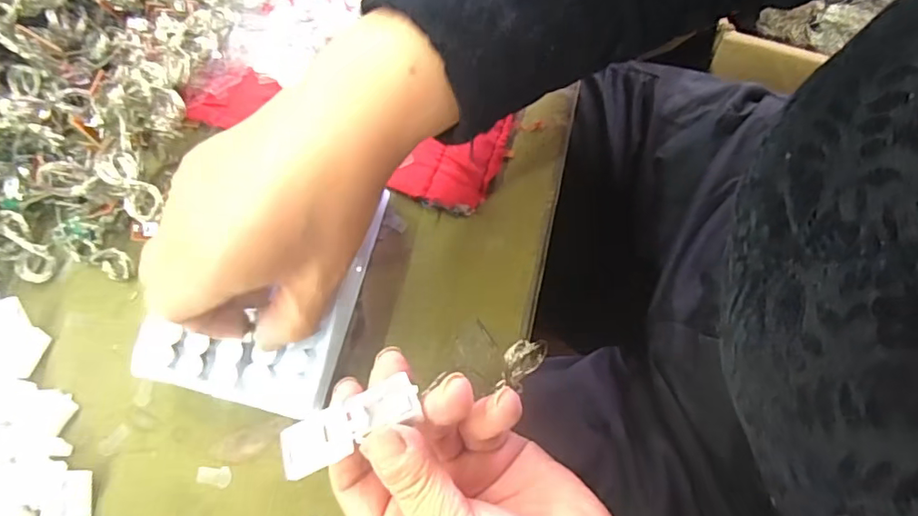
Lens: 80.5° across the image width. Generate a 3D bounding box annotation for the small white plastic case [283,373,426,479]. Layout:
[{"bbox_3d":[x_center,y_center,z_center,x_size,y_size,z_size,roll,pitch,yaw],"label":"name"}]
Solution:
[{"bbox_3d":[-0.043,0.065,0.211,0.058,0.011,0.020,-28,74,4],"label":"small white plastic case"}]

